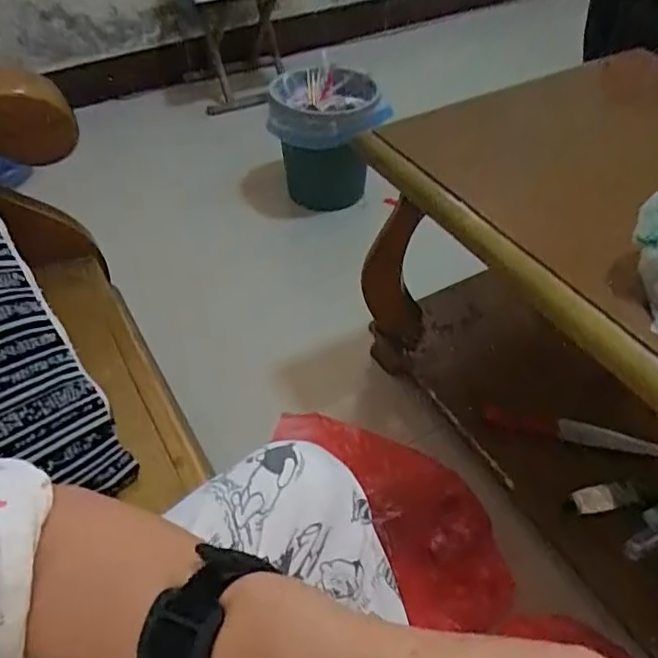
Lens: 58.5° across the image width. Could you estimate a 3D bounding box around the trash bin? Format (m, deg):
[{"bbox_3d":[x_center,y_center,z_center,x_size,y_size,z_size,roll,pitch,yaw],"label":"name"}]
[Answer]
[{"bbox_3d":[0.007,-0.434,1.376,0.243,0.300,0.243,5,48,7],"label":"trash bin"}]

